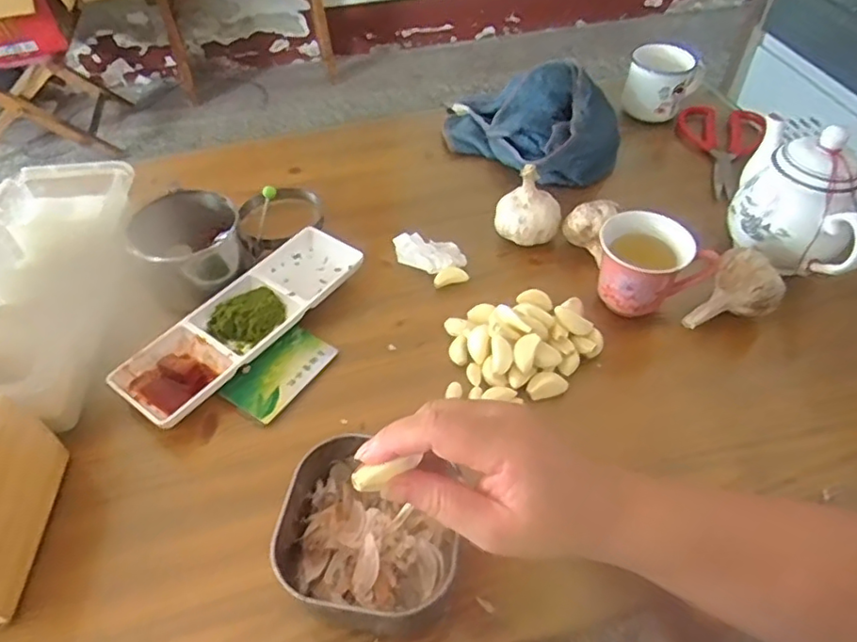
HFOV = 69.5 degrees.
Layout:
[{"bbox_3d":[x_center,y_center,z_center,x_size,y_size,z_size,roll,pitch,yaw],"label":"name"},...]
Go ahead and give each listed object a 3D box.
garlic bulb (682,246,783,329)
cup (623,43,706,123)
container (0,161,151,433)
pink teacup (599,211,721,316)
[{"bbox_3d":[0.254,-0.021,0.501,0.056,0.054,0.064,30,56,23],"label":"garlic bulb"},{"bbox_3d":[0.274,-0.280,0.722,0.075,0.071,0.080,0,49,0],"label":"cup"},{"bbox_3d":[-0.318,-0.023,0.512,0.110,0.078,0.265,-4,50,-3],"label":"container"},{"bbox_3d":[0.180,-0.038,0.509,0.088,0.072,0.065,28,55,22],"label":"pink teacup"}]

